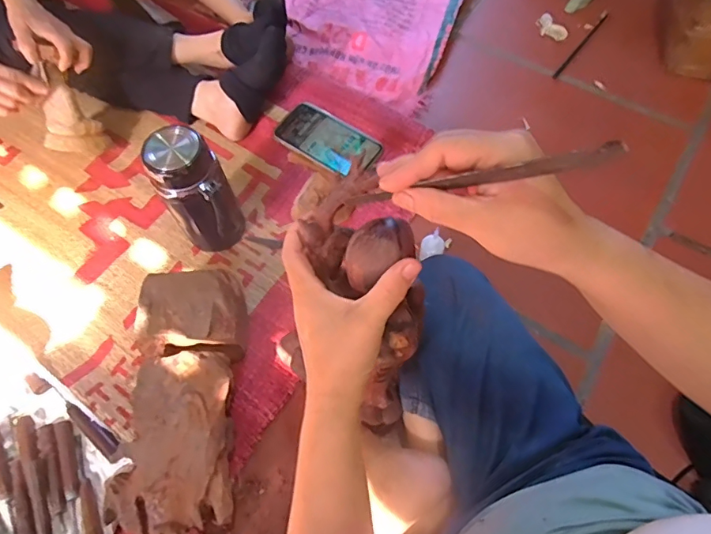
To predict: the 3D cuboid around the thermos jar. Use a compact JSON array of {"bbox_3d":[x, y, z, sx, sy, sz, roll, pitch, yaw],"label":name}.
[{"bbox_3d":[-0.229,-0.099,0.716,0.092,0.225,0.087,-1,65,2],"label":"thermos jar"}]

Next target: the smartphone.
[{"bbox_3d":[-0.039,-0.178,0.671,0.144,0.014,0.076,33,68,17],"label":"smartphone"}]

